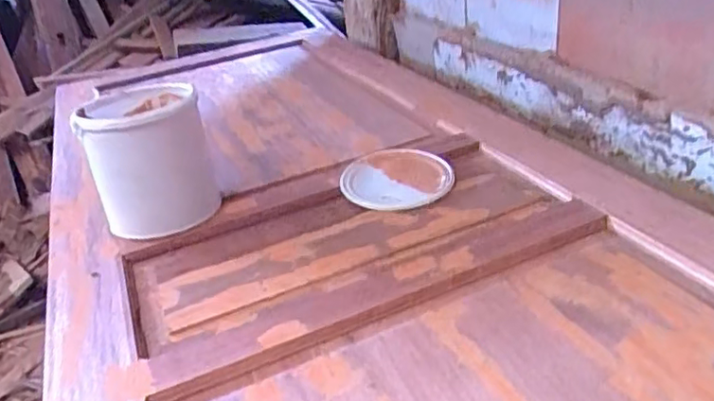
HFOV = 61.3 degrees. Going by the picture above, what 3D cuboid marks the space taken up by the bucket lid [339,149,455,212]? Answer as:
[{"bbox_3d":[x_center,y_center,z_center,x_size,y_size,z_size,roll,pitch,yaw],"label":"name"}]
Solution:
[{"bbox_3d":[0.065,-0.036,0.968,0.169,0.022,0.170,-6,29,3],"label":"bucket lid"}]

